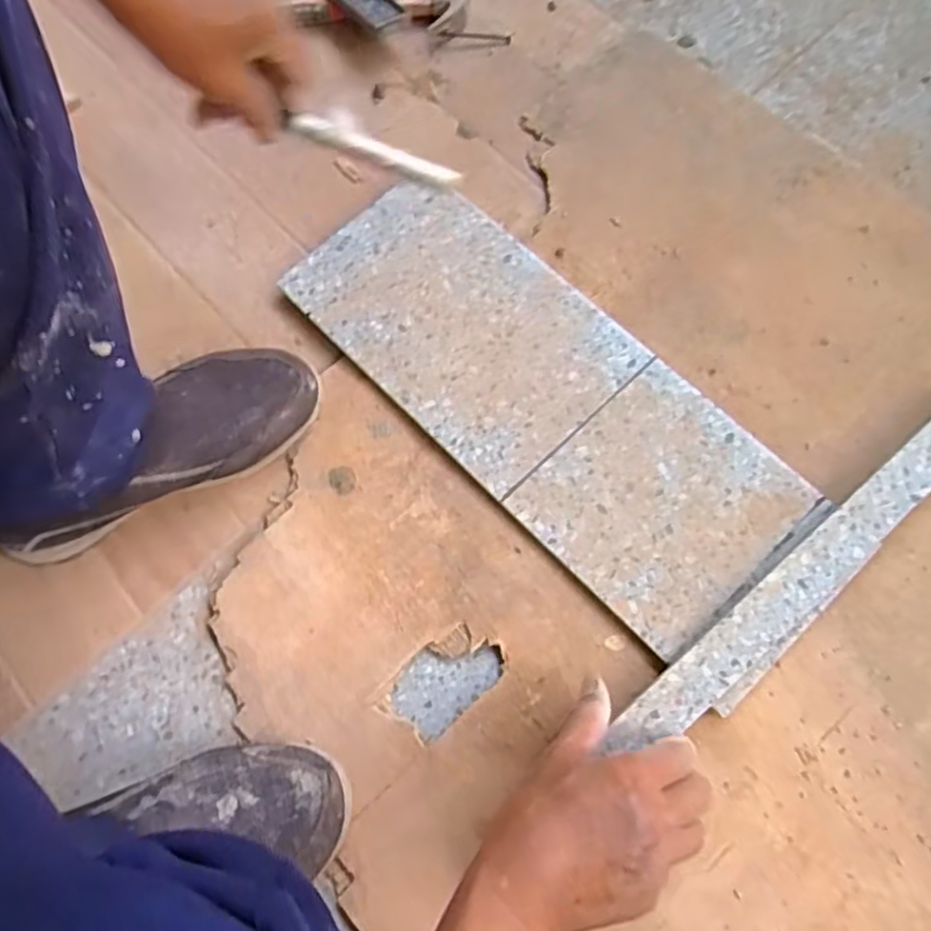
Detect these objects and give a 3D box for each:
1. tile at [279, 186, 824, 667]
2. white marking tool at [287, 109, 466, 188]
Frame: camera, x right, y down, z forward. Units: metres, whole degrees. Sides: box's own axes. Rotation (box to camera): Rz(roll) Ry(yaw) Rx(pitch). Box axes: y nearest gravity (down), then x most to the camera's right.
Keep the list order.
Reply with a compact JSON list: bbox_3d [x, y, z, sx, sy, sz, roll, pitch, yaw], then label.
[{"bbox_3d":[0.052,-0.065,0.538,0.172,0.016,0.435,-43,74,-11],"label":"tile"},{"bbox_3d":[-0.062,-0.215,0.452,0.120,0.013,0.014,22,73,1],"label":"white marking tool"}]

